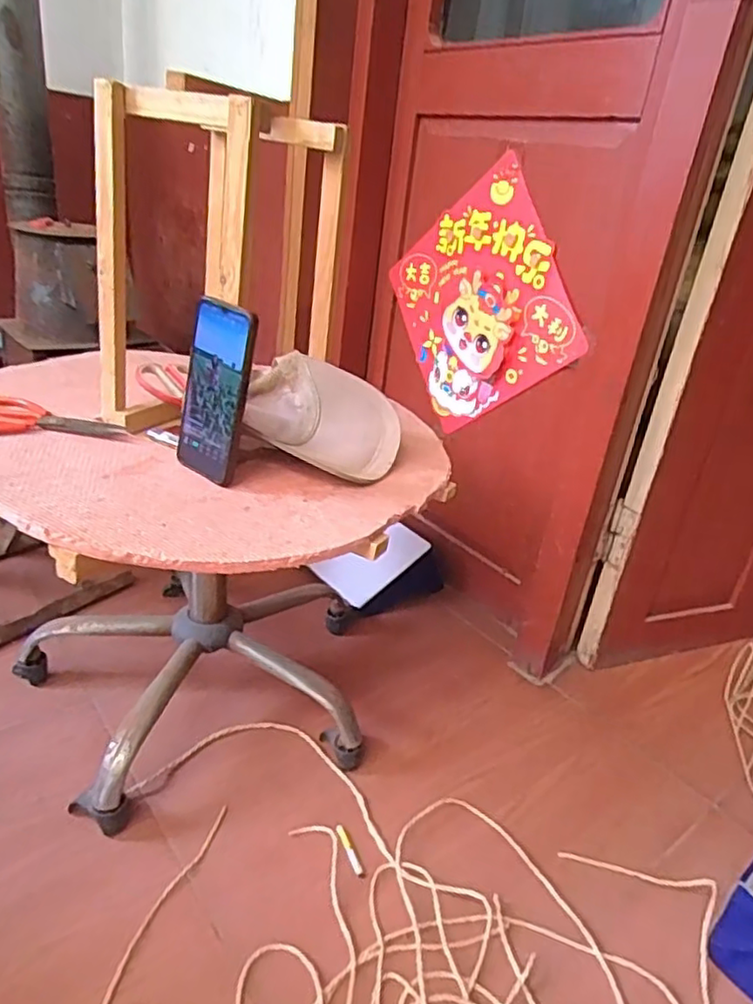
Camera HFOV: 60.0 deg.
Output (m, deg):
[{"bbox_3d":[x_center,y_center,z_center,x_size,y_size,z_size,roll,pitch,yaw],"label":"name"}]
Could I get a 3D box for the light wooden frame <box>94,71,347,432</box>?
[{"bbox_3d":[-0.166,-0.241,0.693,0.193,0.326,0.185,17,28,20],"label":"light wooden frame"}]

